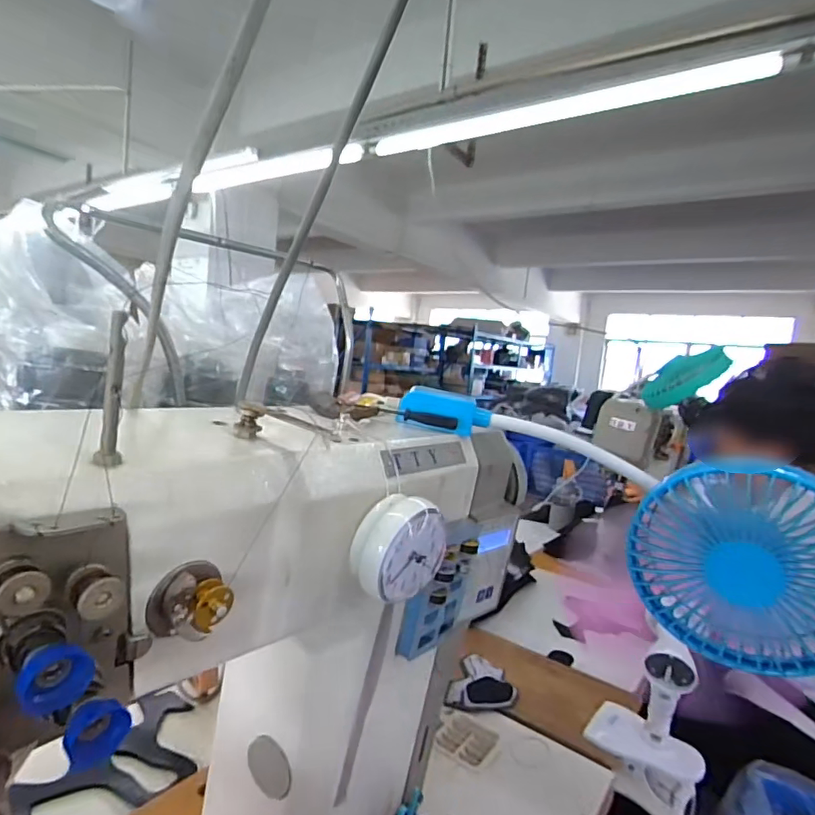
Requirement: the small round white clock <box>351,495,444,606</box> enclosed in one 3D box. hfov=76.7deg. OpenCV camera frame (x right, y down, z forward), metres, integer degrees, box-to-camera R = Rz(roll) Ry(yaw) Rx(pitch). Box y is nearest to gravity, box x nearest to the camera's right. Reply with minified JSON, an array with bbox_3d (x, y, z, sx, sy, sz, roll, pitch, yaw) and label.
[{"bbox_3d":[-0.005,0.098,0.363,0.028,0.071,0.071,10,7,40],"label":"small round white clock"}]

